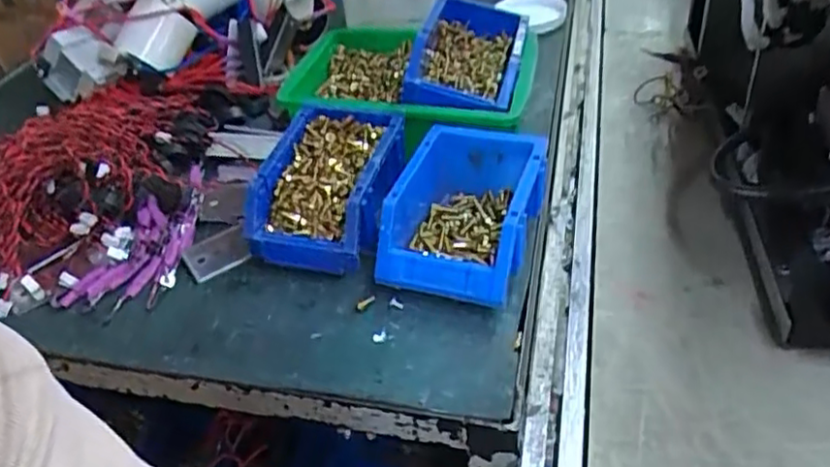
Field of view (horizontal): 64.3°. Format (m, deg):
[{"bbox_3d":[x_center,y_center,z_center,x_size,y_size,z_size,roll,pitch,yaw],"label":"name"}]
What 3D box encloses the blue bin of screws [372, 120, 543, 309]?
[{"bbox_3d":[0.042,-0.016,0.562,0.114,0.077,0.158,8,43,18],"label":"blue bin of screws"}]

